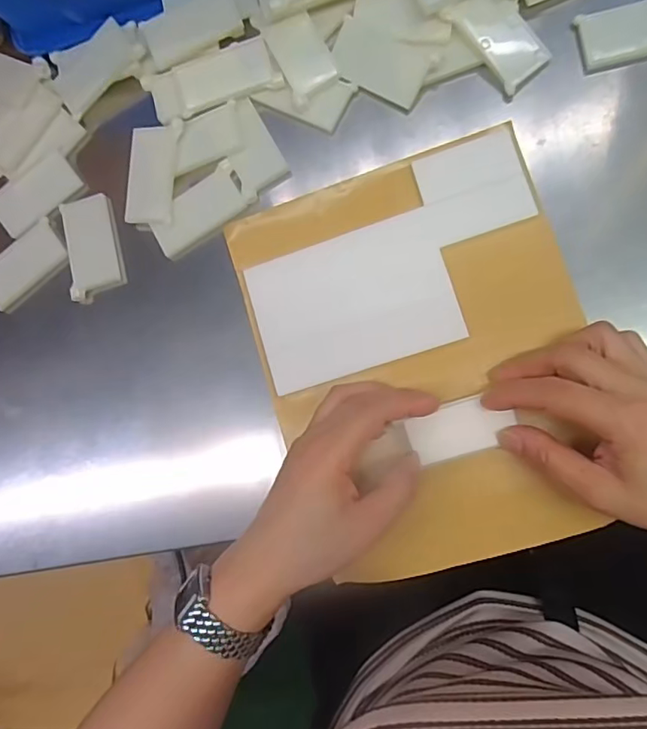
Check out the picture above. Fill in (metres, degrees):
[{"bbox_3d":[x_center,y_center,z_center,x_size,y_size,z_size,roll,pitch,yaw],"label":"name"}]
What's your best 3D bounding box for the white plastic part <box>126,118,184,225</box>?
[{"bbox_3d":[-0.130,-0.146,0.405,0.038,0.005,0.076,7,89,9],"label":"white plastic part"}]

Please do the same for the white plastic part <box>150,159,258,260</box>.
[{"bbox_3d":[-0.093,-0.115,0.399,0.077,0.004,0.040,-38,83,5],"label":"white plastic part"}]

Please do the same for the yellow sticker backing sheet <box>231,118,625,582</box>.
[{"bbox_3d":[0.067,-0.003,0.363,0.209,0.022,0.274,-17,85,7],"label":"yellow sticker backing sheet"}]

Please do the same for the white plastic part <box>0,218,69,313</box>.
[{"bbox_3d":[-0.240,-0.079,0.420,0.075,0.008,0.039,-38,83,5],"label":"white plastic part"}]

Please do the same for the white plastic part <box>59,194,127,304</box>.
[{"bbox_3d":[-0.181,-0.092,0.414,0.040,0.008,0.079,-13,86,8],"label":"white plastic part"}]

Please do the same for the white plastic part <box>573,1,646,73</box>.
[{"bbox_3d":[0.217,-0.229,0.361,0.078,0.005,0.040,-13,86,8],"label":"white plastic part"}]

